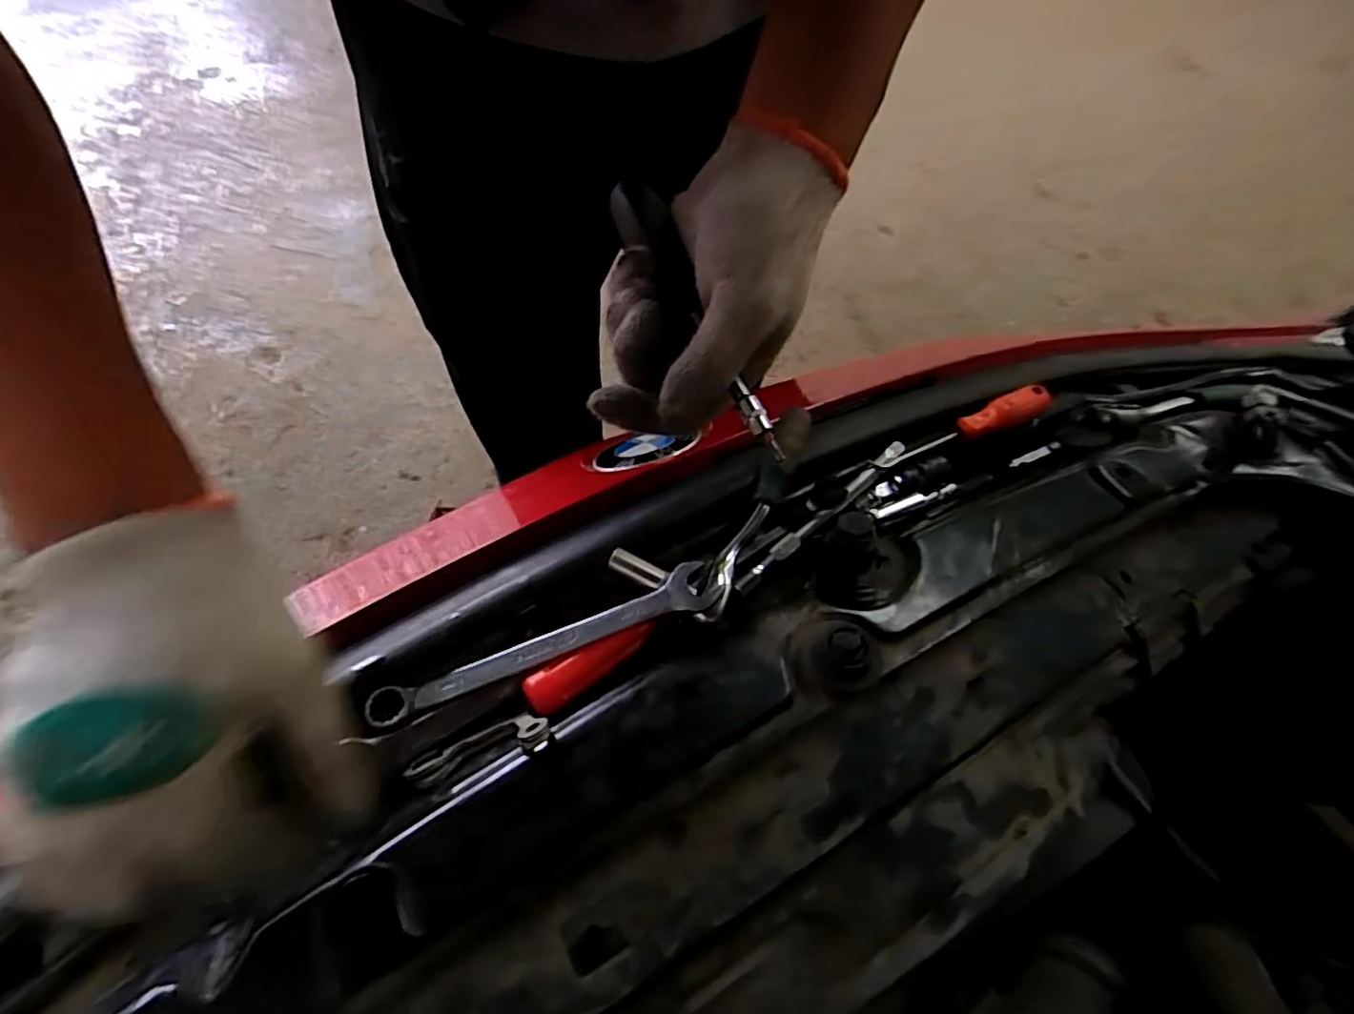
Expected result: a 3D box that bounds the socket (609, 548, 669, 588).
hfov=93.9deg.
[{"bbox_3d":[-0.021,0.033,0.342,0.031,0.008,0.011,25,56,-2],"label":"socket"}]

